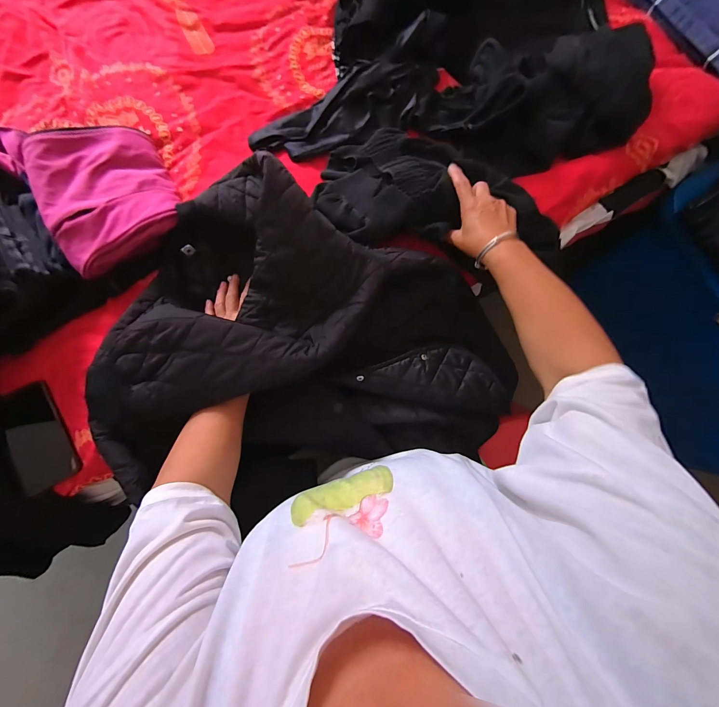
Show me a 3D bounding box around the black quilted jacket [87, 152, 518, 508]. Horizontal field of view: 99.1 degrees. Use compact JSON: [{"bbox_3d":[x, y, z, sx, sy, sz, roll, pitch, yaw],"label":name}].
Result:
[{"bbox_3d":[-0.072,-0.034,0.443,0.578,0.131,0.413,-8,82,-1],"label":"black quilted jacket"}]

